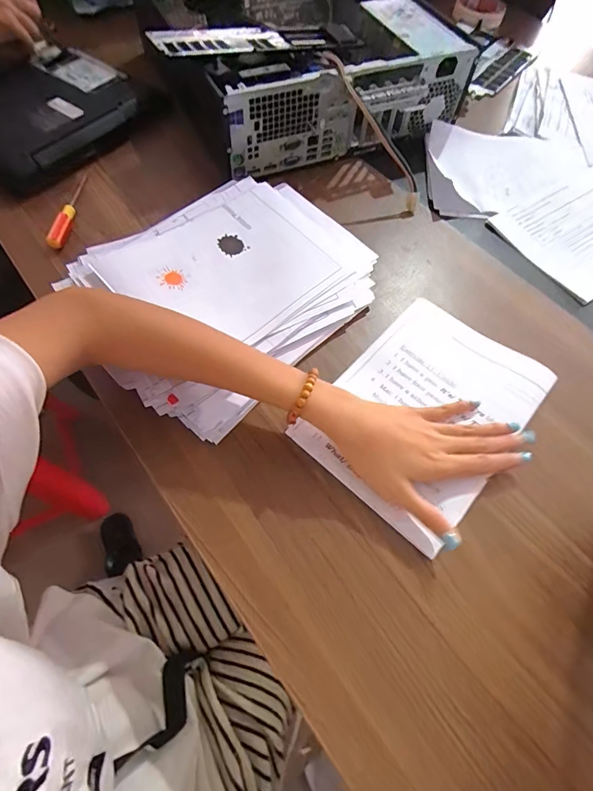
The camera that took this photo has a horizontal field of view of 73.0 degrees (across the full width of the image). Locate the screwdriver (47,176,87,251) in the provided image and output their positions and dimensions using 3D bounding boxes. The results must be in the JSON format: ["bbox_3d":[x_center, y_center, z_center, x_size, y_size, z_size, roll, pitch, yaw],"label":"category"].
[{"bbox_3d":[-0.257,-0.216,0.454,0.012,0.015,0.129,1,63,0],"label":"screwdriver"}]

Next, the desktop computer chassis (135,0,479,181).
[{"bbox_3d":[-0.015,-0.497,0.565,0.364,0.107,0.432,-19,64,-10],"label":"desktop computer chassis"}]

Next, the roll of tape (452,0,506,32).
[{"bbox_3d":[0.335,-0.709,0.735,0.092,0.021,0.098,19,62,7],"label":"roll of tape"}]

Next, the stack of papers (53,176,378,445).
[{"bbox_3d":[-0.067,-0.112,0.394,0.217,0.048,0.272,40,69,18],"label":"stack of papers"}]

